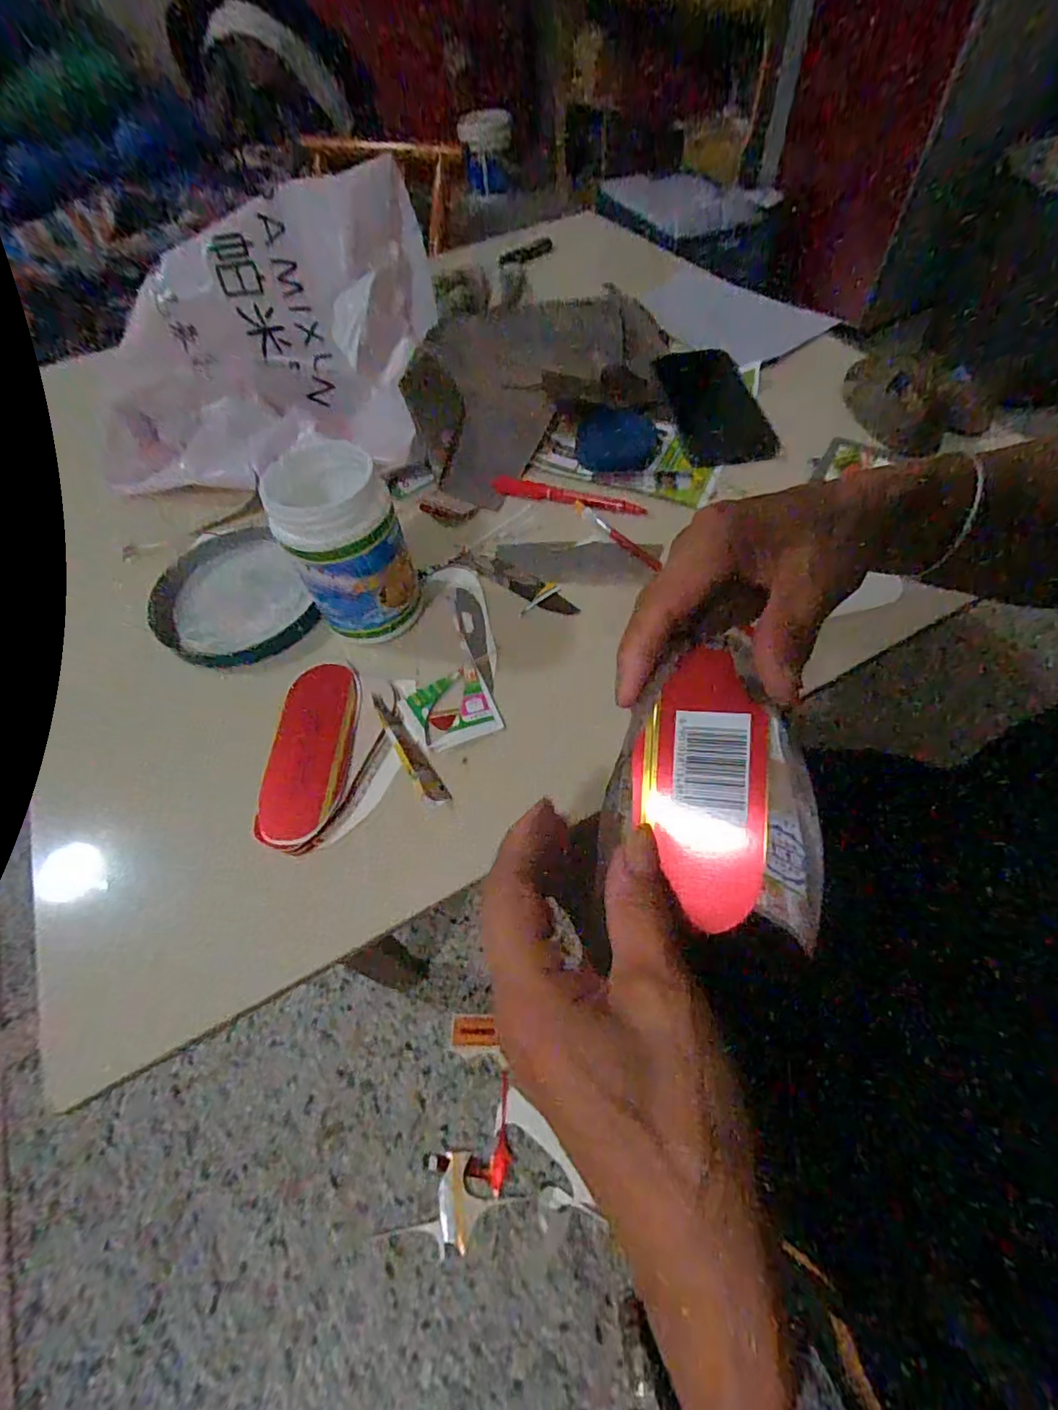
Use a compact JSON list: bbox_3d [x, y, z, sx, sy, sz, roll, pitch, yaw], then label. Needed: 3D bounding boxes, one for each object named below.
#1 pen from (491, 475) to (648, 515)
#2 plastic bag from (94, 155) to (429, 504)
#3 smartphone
[{"bbox_3d":[0.032,-0.176,0.465,0.130,0.010,0.018,13,60,12],"label":"pen"},{"bbox_3d":[-0.243,-0.336,0.504,0.271,0.173,0.254,3,58,7],"label":"plastic bag"},{"bbox_3d":[0.174,-0.283,0.522,0.085,0.013,0.154,-12,68,-5],"label":"smartphone"}]

